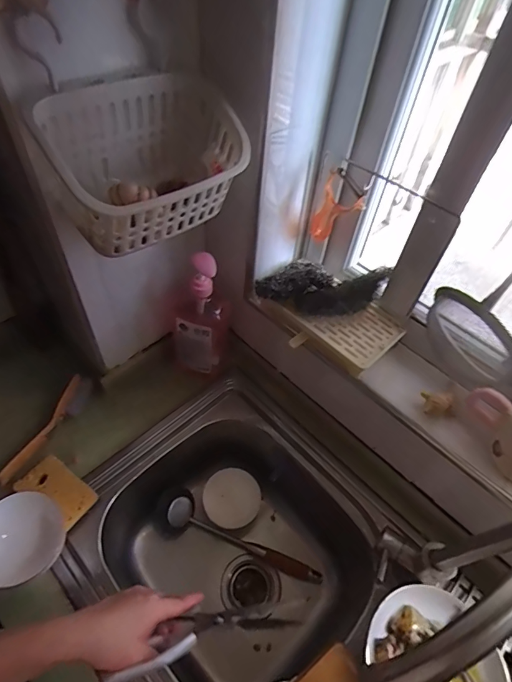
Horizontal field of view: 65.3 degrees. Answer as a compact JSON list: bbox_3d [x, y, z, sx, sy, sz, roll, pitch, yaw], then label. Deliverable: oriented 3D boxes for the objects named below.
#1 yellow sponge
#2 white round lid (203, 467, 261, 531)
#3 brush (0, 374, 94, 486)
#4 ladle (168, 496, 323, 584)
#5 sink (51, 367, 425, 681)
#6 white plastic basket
[{"bbox_3d":[-0.308,0.233,0.620,0.106,0.025,0.064,29,55,18],"label":"yellow sponge"},{"bbox_3d":[-0.048,0.314,0.799,0.109,0.011,0.111,-41,62,-12],"label":"white round lid"},{"bbox_3d":[-0.347,0.144,0.667,0.034,0.046,0.198,26,54,15],"label":"brush"},{"bbox_3d":[-0.020,0.386,0.776,0.313,0.054,0.046,18,52,9],"label":"ladle"},{"bbox_3d":[-0.042,0.353,0.713,0.421,0.243,0.413,39,58,24],"label":"sink"},{"bbox_3d":[-0.121,-0.206,0.458,0.198,0.134,0.153,-30,59,-26],"label":"white plastic basket"}]

